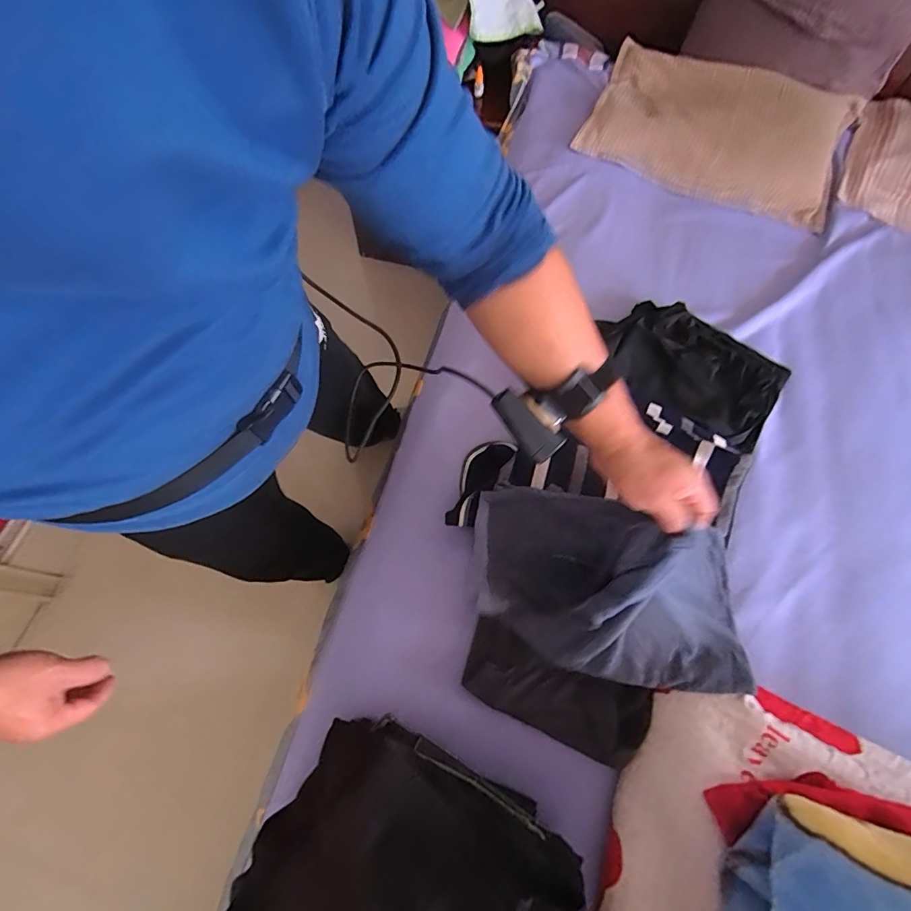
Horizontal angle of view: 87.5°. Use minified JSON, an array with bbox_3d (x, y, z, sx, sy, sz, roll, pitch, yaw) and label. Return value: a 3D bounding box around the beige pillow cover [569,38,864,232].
[{"bbox_3d":[0.540,-0.678,0.985,0.521,0.107,0.344,18,67,6],"label":"beige pillow cover"}]

